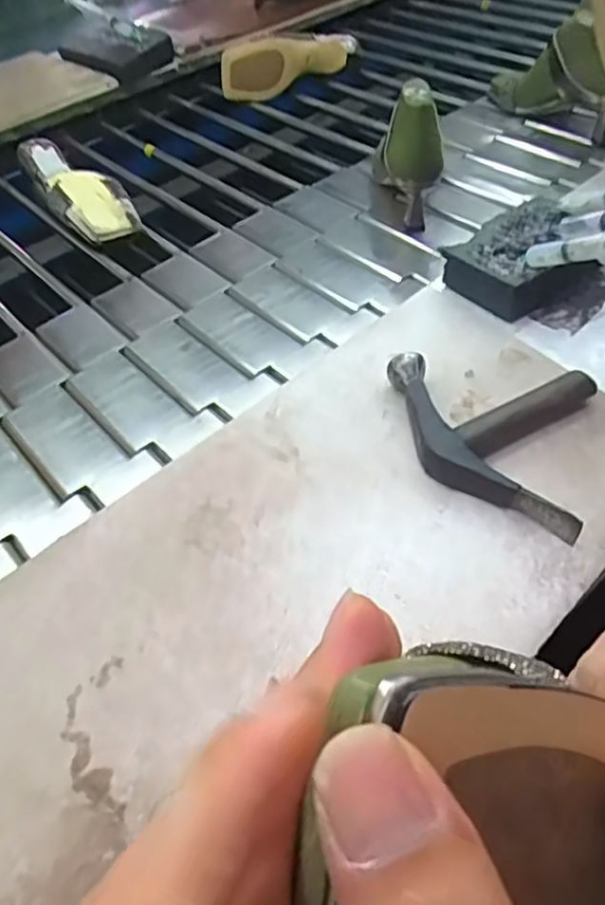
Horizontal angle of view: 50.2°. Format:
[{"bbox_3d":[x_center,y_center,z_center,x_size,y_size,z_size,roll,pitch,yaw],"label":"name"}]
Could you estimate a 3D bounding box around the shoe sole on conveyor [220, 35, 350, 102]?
[{"bbox_3d":[-0.027,-0.592,0.992,0.198,0.075,0.056,-22,50,-13],"label":"shoe sole on conveyor"}]

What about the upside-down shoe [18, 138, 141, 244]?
[{"bbox_3d":[-0.276,-0.322,0.792,0.085,0.059,0.222,-26,51,-16],"label":"upside-down shoe"}]

